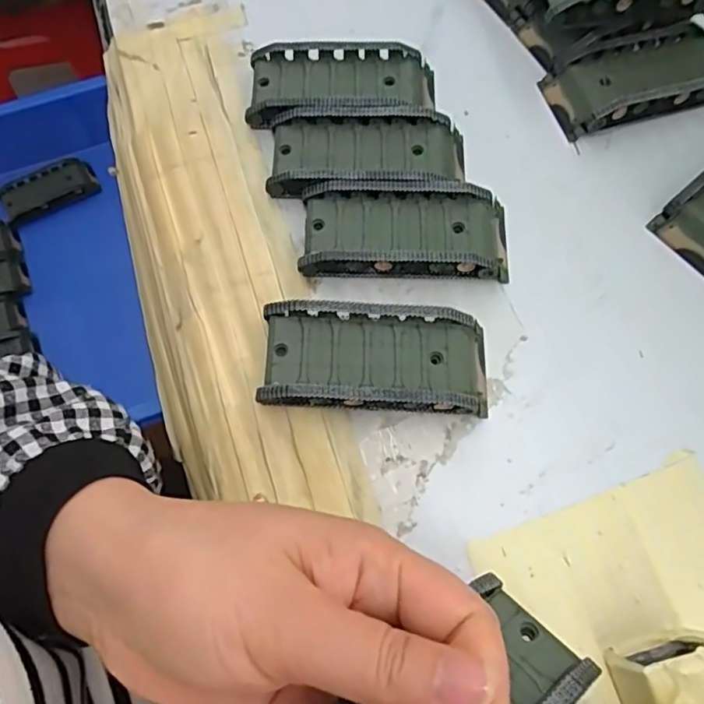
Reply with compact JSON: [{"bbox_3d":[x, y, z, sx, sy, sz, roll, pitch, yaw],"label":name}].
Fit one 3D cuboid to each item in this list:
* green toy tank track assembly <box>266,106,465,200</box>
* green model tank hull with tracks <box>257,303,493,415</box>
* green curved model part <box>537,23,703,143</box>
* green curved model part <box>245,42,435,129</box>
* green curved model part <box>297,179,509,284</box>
[{"bbox_3d":[0.009,-0.100,0.297,0.095,0.017,0.044,1,69,0],"label":"green toy tank track assembly"},{"bbox_3d":[0.011,0.004,0.255,0.094,0.024,0.045,2,69,0],"label":"green model tank hull with tracks"},{"bbox_3d":[0.154,-0.147,0.316,0.094,0.021,0.045,-16,70,-7],"label":"green curved model part"},{"bbox_3d":[-0.005,-0.140,0.312,0.096,0.019,0.044,-2,69,-1],"label":"green curved model part"},{"bbox_3d":[0.026,-0.057,0.282,0.096,0.020,0.044,2,69,0],"label":"green curved model part"}]

